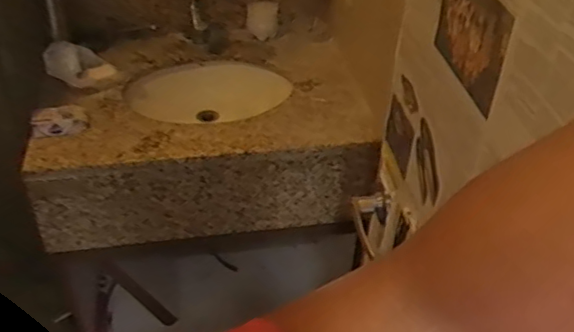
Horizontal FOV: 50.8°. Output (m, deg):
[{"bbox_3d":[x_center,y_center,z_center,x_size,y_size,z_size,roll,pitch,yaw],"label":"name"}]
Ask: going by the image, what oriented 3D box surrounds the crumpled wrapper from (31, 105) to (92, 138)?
[{"bbox_3d":[-0.489,-0.098,1.302,0.123,0.059,0.041,-22,44,-23],"label":"crumpled wrapper"}]

